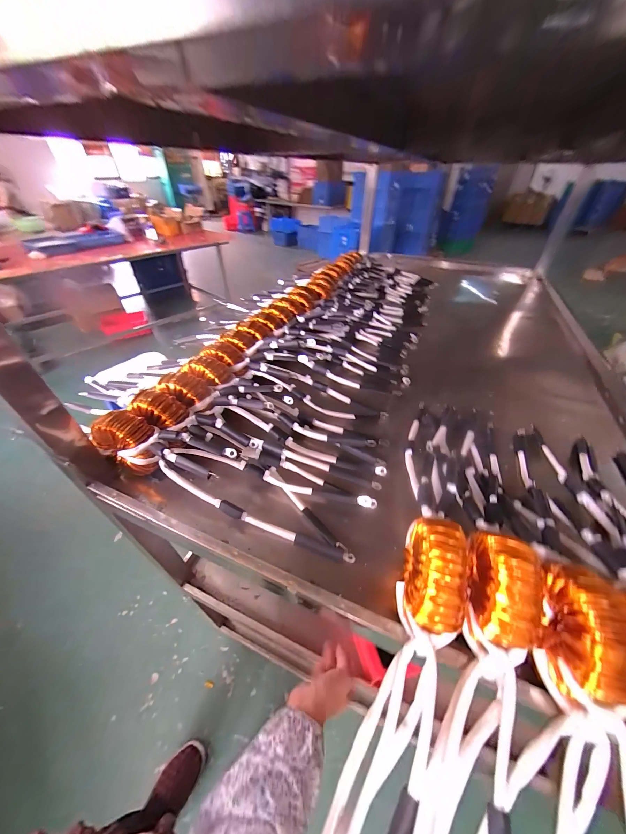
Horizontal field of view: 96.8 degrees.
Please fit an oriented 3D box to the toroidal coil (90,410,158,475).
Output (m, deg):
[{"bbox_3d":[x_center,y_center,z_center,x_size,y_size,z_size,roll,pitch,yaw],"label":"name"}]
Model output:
[{"bbox_3d":[-0.247,0.039,0.385,0.080,0.082,0.048,13,44,14],"label":"toroidal coil"}]

